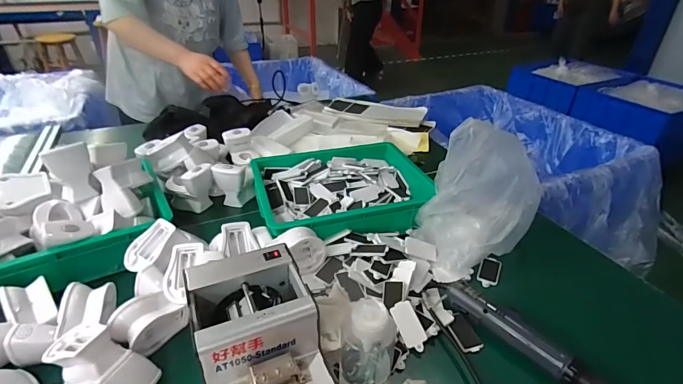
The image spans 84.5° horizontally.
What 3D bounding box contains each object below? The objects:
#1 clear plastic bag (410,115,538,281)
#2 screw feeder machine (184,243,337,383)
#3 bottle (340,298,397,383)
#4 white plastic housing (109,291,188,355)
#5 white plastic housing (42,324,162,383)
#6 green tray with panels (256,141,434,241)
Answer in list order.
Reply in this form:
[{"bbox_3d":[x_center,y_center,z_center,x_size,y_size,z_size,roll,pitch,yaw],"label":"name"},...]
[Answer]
[{"bbox_3d":[0.231,0.005,0.642,0.184,0.208,0.129,-17,36,-26],"label":"clear plastic bag"},{"bbox_3d":[-0.094,0.180,0.433,0.121,0.141,0.175,-13,36,-21],"label":"screw feeder machine"},{"bbox_3d":[0.031,0.181,0.431,0.058,0.121,0.056,1,33,-1],"label":"bottle"},{"bbox_3d":[-0.261,0.176,0.504,0.058,0.051,0.079,18,36,23],"label":"white plastic housing"},{"bbox_3d":[-0.287,0.199,0.446,0.132,0.065,0.067,30,38,6],"label":"white plastic housing"},{"bbox_3d":[0.000,-0.007,0.775,0.334,0.056,0.278,-11,34,-17],"label":"green tray with panels"}]

